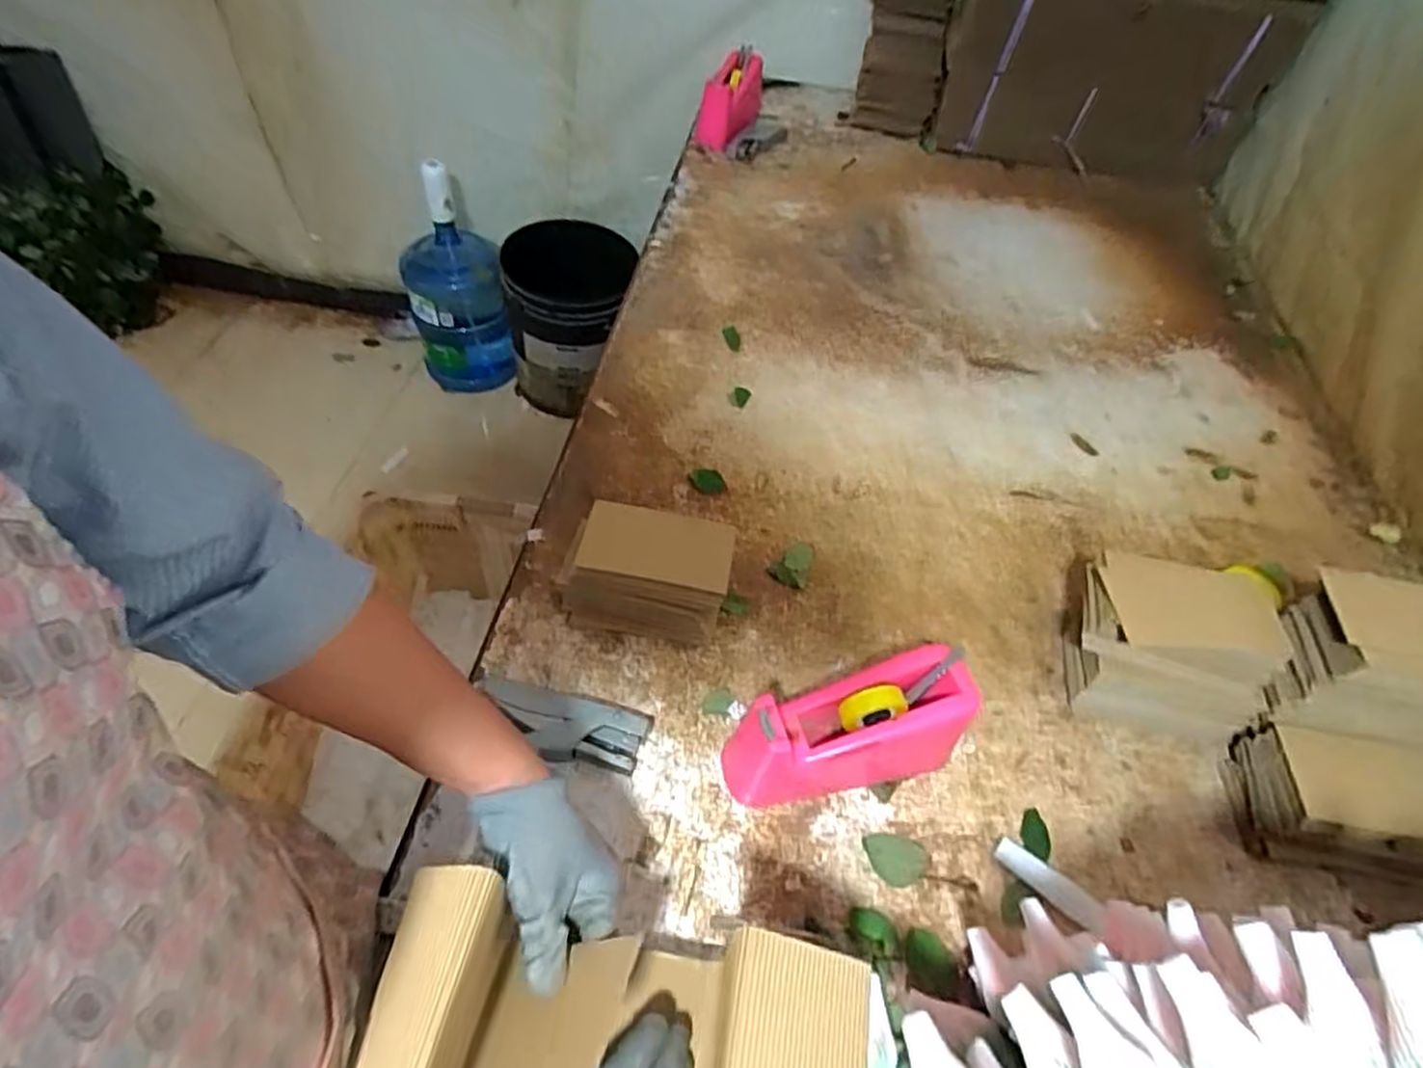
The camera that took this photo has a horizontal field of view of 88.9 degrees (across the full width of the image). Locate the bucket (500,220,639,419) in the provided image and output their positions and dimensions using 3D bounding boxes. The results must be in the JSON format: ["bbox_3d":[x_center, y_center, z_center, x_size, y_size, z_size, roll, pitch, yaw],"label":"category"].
[{"bbox_3d":[-0.341,-0.529,1.786,0.307,0.384,0.309,-1,53,-7],"label":"bucket"}]

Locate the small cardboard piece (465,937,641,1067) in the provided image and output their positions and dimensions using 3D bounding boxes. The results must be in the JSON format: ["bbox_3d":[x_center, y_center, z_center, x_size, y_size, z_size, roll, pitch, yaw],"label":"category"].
[{"bbox_3d":[-0.097,0.287,0.435,0.093,0.007,0.079,-9,43,18],"label":"small cardboard piece"}]

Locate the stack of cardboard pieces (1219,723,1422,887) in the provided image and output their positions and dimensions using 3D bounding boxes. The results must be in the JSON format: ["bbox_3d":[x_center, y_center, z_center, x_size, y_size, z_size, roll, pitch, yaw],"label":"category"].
[{"bbox_3d":[0.523,0.222,0.600,0.133,0.094,0.102,17,53,7],"label":"stack of cardboard pieces"}]

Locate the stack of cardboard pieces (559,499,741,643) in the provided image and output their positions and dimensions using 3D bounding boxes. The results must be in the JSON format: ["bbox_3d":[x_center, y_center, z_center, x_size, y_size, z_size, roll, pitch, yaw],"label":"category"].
[{"bbox_3d":[-0.058,0.037,0.686,0.152,0.097,0.094,10,52,2],"label":"stack of cardboard pieces"}]

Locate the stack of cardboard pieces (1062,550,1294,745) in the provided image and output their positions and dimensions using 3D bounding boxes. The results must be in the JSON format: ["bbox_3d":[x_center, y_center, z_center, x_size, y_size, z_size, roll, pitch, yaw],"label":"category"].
[{"bbox_3d":[0.405,0.101,0.655,0.161,0.147,0.102,11,52,2],"label":"stack of cardboard pieces"}]

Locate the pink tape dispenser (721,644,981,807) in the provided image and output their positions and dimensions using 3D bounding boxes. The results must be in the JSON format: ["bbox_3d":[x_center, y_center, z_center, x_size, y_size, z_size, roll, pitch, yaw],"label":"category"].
[{"bbox_3d":[0.112,0.162,0.608,0.201,0.102,0.082,-8,54,-11],"label":"pink tape dispenser"}]

